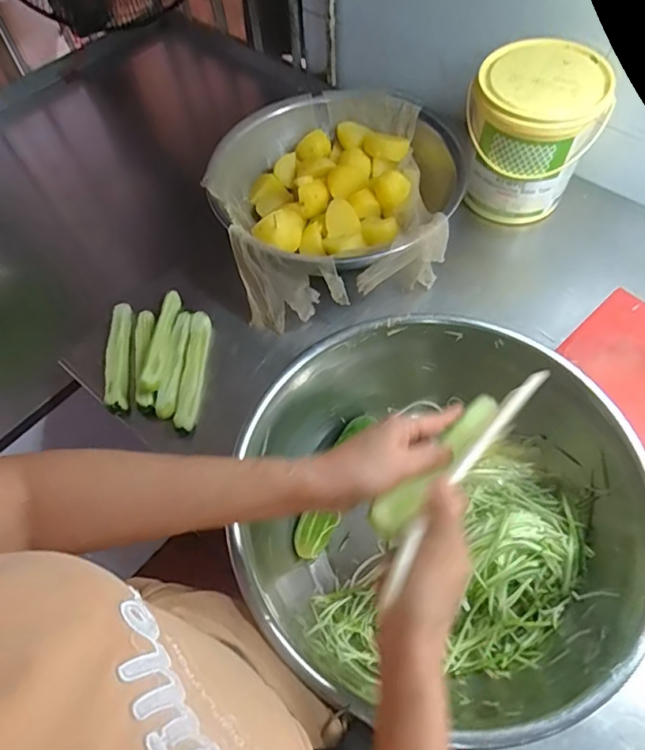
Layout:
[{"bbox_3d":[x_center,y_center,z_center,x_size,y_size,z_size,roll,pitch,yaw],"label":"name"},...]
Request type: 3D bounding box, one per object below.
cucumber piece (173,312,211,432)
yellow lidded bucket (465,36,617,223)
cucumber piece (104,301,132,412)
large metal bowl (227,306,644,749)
[{"bbox_3d":[-0.176,-0.009,0.708,0.027,0.022,0.173,1,59,3],"label":"cucumber piece"},{"bbox_3d":[0.302,-0.348,0.778,0.172,0.208,0.159,-1,59,2],"label":"yellow lidded bucket"},{"bbox_3d":[-0.283,-0.026,0.730,0.028,0.034,0.169,-6,59,-1],"label":"cucumber piece"},{"bbox_3d":[0.115,0.132,0.543,0.368,0.152,0.362,-1,59,2],"label":"large metal bowl"}]

